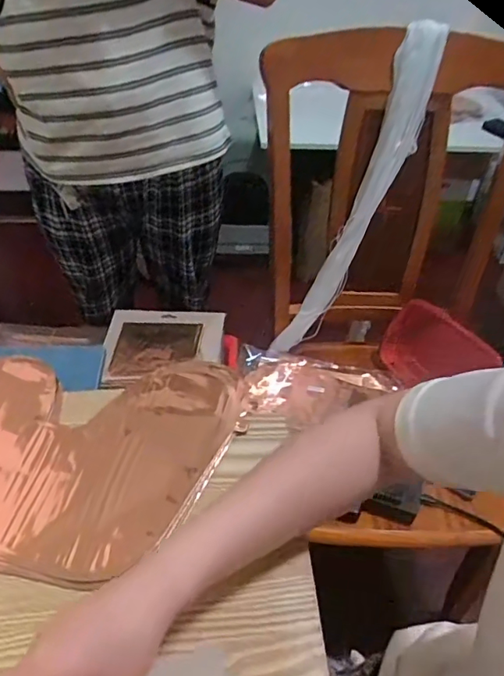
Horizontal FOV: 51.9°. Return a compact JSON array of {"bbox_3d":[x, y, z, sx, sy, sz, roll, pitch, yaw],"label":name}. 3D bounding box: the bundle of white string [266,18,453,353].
[{"bbox_3d":[0.189,-0.231,0.917,0.079,0.596,0.105,33,20,29],"label":"bundle of white string"}]

